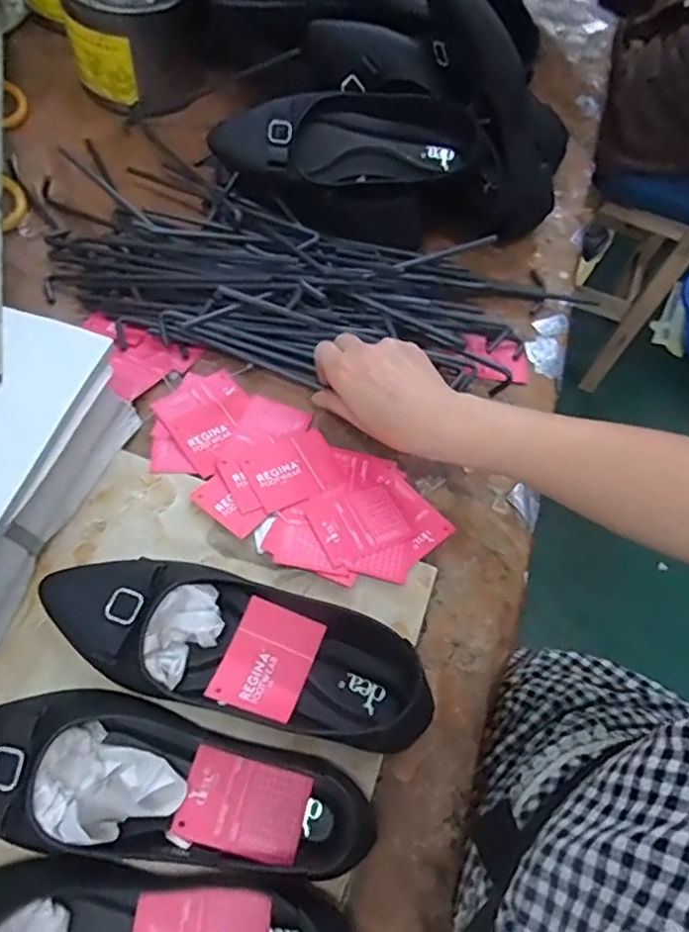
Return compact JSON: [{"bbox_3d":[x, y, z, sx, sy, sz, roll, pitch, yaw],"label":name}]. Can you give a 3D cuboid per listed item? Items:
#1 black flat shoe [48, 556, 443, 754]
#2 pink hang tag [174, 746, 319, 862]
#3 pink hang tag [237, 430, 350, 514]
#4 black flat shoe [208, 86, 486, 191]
[{"bbox_3d":[-0.067,0.115,0.399,0.249,0.063,0.083,16,63,1],"label":"black flat shoe"},{"bbox_3d":[-0.059,0.200,0.363,0.072,0.012,0.045,15,67,4],"label":"pink hang tag"},{"bbox_3d":[-0.040,0.002,0.487,0.074,0.004,0.058,-22,64,-23],"label":"pink hang tag"},{"bbox_3d":[0.003,-0.311,0.589,0.255,0.065,0.086,1,105,-5],"label":"black flat shoe"}]

